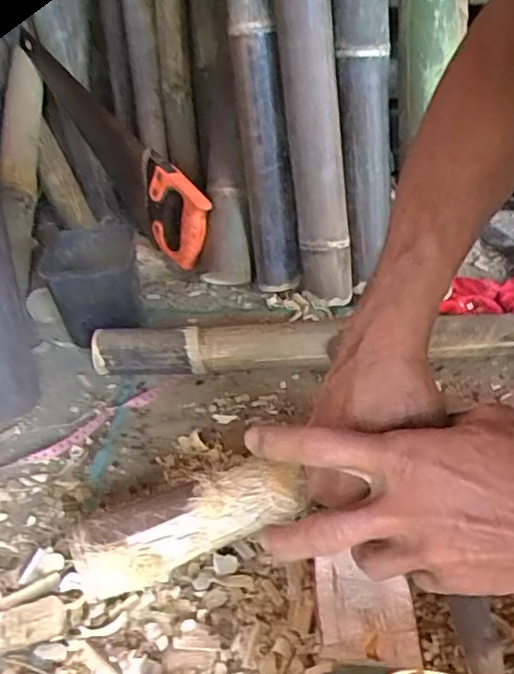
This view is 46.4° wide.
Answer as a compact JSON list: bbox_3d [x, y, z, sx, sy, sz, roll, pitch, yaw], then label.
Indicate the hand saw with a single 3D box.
[{"bbox_3d":[-0.224,-0.281,0.957,0.049,0.174,0.449,-30,67,-29],"label":"hand saw"}]

